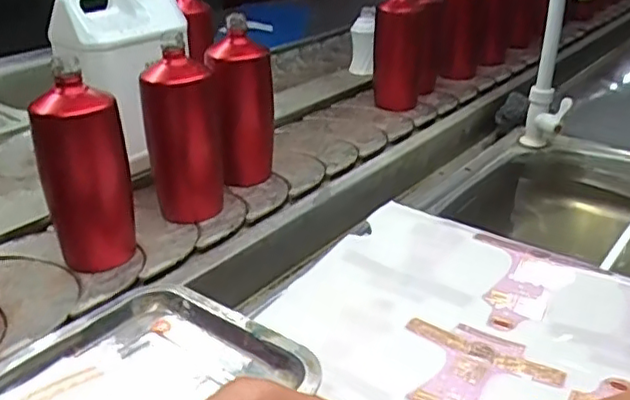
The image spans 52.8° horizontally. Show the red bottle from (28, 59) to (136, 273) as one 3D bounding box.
[{"bbox_3d":[-0.227,-0.023,0.632,0.063,0.184,0.069,14,30,22],"label":"red bottle"}]

